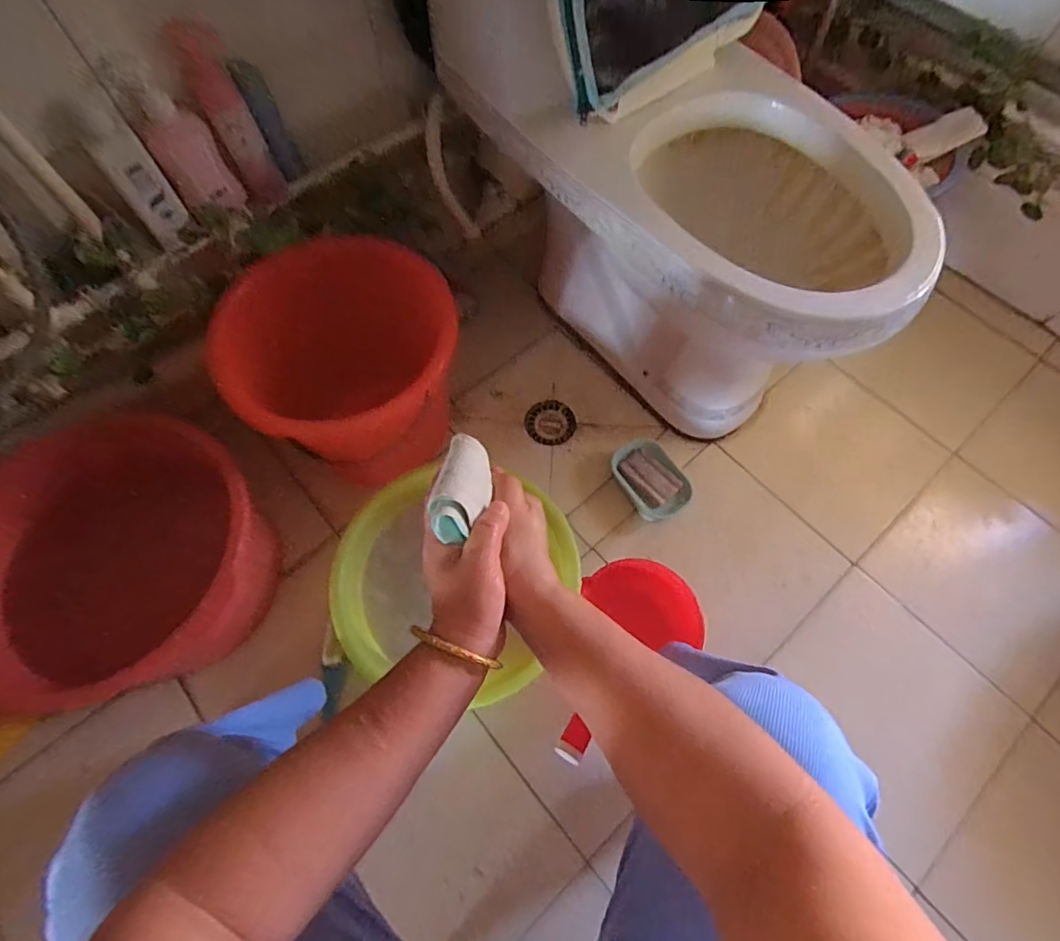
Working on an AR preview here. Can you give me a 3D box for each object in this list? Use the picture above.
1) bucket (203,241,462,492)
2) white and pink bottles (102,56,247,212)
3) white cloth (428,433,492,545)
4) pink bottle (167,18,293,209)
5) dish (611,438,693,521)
[{"bbox_3d":[-0.258,-0.157,0.790,0.334,0.245,0.324,22,68,9],"label":"bucket"},{"bbox_3d":[-0.394,-0.370,0.586,0.061,0.160,0.032,-32,70,-13],"label":"white and pink bottles"},{"bbox_3d":[-0.046,0.010,0.358,0.031,0.031,0.077,10,50,5],"label":"white cloth"},{"bbox_3d":[-0.346,-0.406,0.607,0.052,0.177,0.053,-24,69,-10],"label":"pink bottle"},{"bbox_3d":[0.200,0.017,0.869,0.096,0.043,0.137,-27,70,-9],"label":"dish"}]

